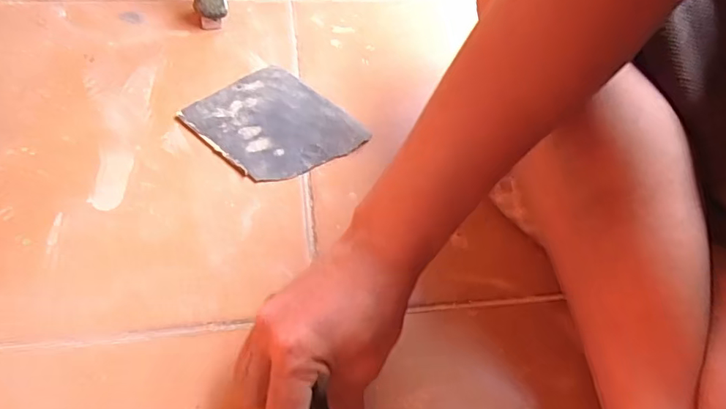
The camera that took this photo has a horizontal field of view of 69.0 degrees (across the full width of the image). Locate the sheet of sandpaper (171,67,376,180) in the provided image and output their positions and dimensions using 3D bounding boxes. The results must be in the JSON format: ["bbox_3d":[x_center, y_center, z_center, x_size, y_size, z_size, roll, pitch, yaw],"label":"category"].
[{"bbox_3d":[-0.078,-0.073,0.476,0.137,0.006,0.111,39,59,24],"label":"sheet of sandpaper"}]

